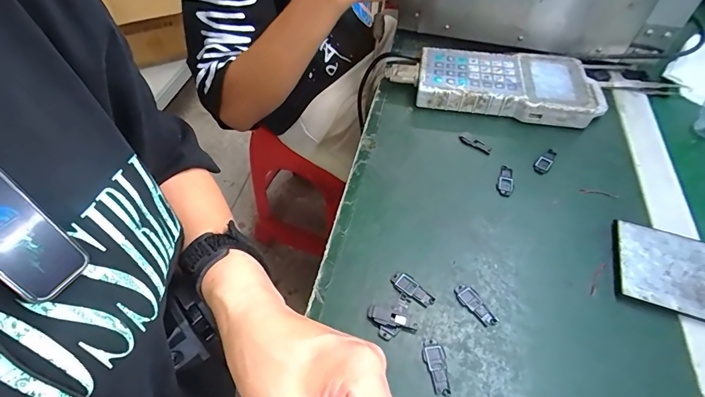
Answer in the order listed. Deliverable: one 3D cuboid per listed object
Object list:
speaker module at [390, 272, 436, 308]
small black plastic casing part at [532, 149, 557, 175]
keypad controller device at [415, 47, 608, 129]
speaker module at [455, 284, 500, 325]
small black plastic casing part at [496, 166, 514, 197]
[{"bbox_3d":[0.052,0.079,0.329,0.039,0.004,0.017,36,61,25],"label":"speaker module"},{"bbox_3d":[0.213,-0.041,0.420,0.015,0.005,0.039,37,61,25],"label":"small black plastic casing part"},{"bbox_3d":[0.196,-0.142,0.480,0.225,0.035,0.108,6,52,6],"label":"keypad controller device"},{"bbox_3d":[0.104,0.089,0.321,0.014,0.004,0.041,-30,58,-21],"label":"speaker module"},{"bbox_3d":[0.162,-0.018,0.404,0.016,0.006,0.038,16,54,13],"label":"small black plastic casing part"}]

